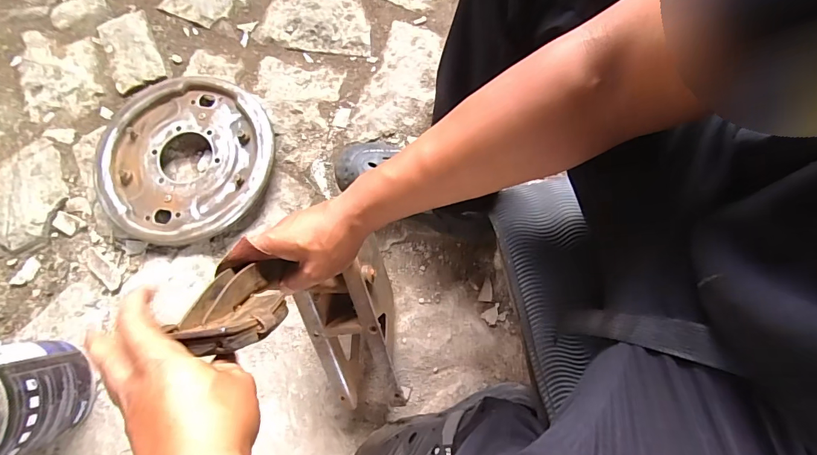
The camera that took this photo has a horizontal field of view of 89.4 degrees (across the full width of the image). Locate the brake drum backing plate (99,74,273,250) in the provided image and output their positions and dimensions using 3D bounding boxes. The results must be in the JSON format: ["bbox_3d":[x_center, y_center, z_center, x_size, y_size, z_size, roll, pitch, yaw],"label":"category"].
[{"bbox_3d":[-0.378,-0.116,0.715,0.272,0.040,0.295,0,75,1],"label":"brake drum backing plate"}]

